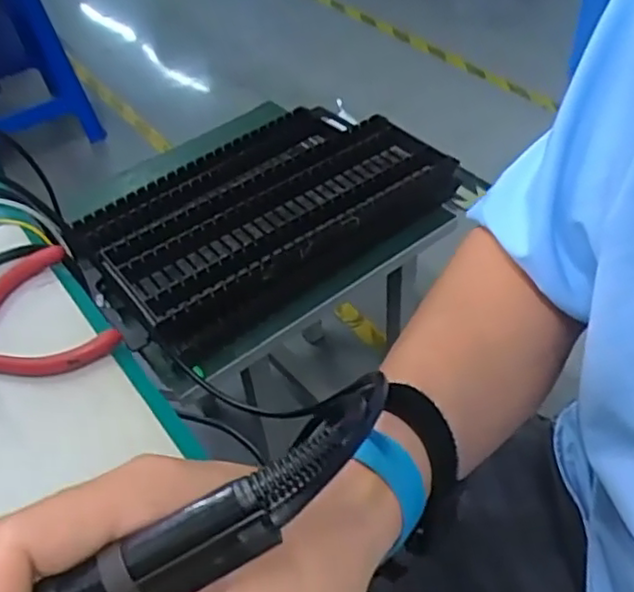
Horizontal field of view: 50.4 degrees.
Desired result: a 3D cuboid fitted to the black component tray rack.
[{"bbox_3d":[-0.073,-0.108,0.816,0.412,0.064,0.276,-31,52,-22],"label":"black component tray rack"}]

